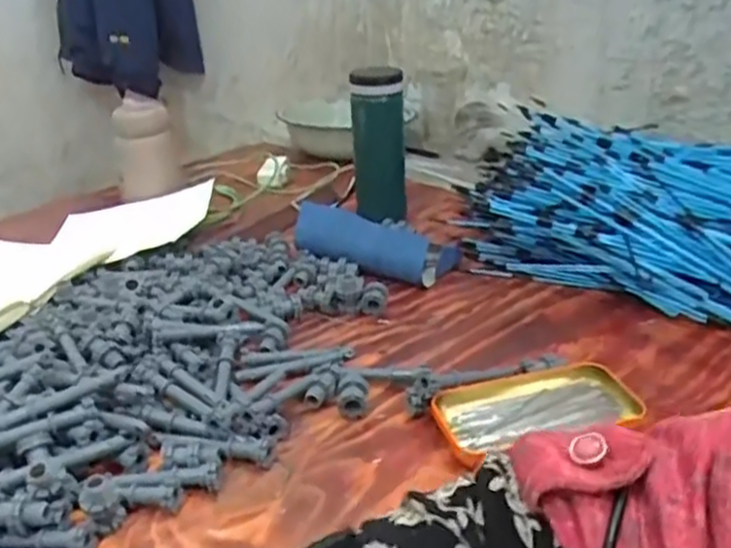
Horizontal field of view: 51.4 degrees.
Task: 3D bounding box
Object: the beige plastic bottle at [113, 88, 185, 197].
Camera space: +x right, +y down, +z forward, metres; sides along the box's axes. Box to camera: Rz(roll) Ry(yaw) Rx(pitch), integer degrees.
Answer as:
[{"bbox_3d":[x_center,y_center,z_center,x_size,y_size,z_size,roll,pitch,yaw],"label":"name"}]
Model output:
[{"bbox_3d":[-0.278,-0.157,0.975,0.080,0.123,0.070,-8,27,-11],"label":"beige plastic bottle"}]

